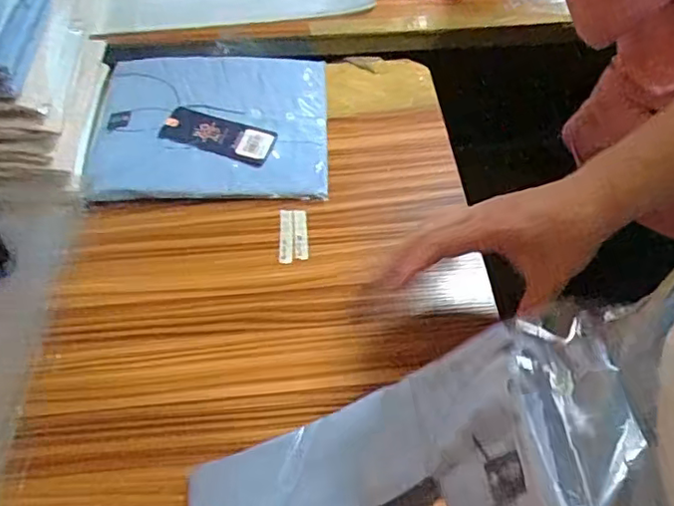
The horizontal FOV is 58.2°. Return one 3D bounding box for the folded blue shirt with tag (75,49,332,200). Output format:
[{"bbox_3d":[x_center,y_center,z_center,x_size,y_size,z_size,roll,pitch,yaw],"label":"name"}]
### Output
[{"bbox_3d":[-0.137,-0.145,0.674,0.246,0.033,0.219,-2,53,-1],"label":"folded blue shirt with tag"}]

